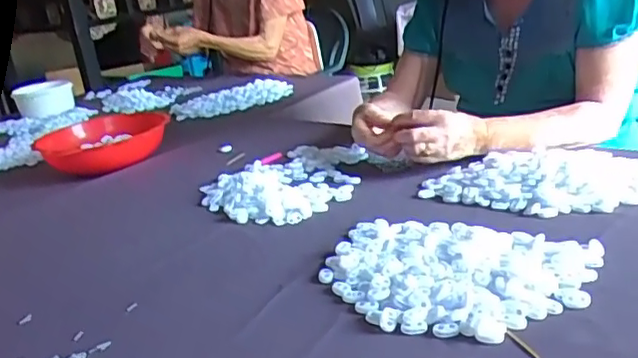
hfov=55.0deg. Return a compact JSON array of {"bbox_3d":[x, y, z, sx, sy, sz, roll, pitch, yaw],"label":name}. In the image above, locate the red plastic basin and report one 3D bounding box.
[{"bbox_3d":[-0.395,-0.061,1.124,0.224,0.062,0.207,-14,21,-16],"label":"red plastic basin"}]

